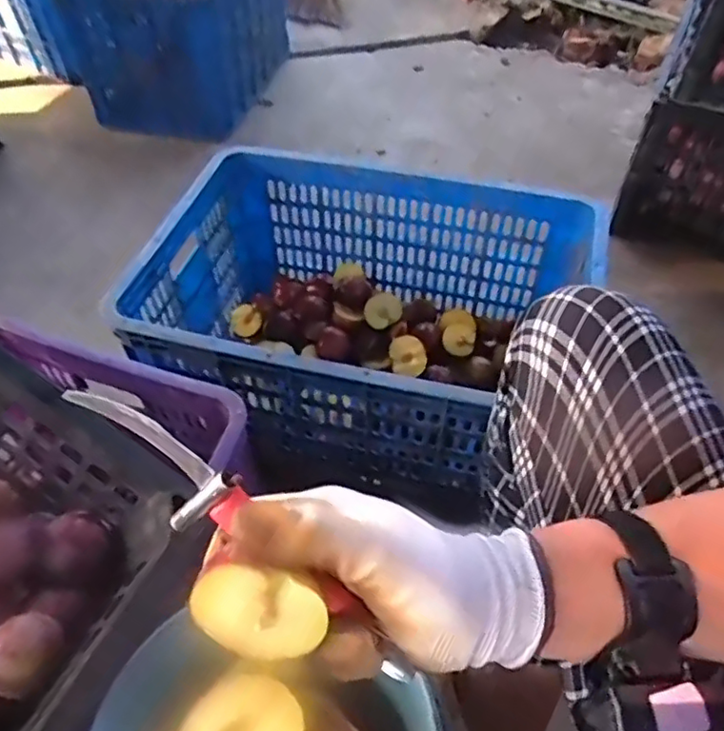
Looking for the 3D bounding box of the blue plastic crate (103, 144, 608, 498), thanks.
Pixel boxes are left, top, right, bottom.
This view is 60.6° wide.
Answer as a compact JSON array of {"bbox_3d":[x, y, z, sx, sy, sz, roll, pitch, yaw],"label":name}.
[{"bbox_3d":[0.006,-0.052,0.839,0.524,0.266,0.375,11,50,8],"label":"blue plastic crate"}]

